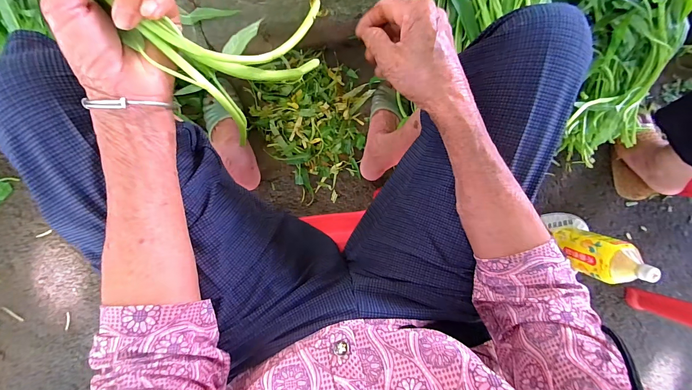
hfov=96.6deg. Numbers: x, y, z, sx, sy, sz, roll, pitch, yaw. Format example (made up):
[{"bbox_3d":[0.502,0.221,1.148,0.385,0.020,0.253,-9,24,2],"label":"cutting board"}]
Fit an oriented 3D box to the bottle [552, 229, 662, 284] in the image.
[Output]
[{"bbox_3d":[0.580,0.139,0.700,0.073,0.199,0.088,-15,99,-2],"label":"bottle"}]

